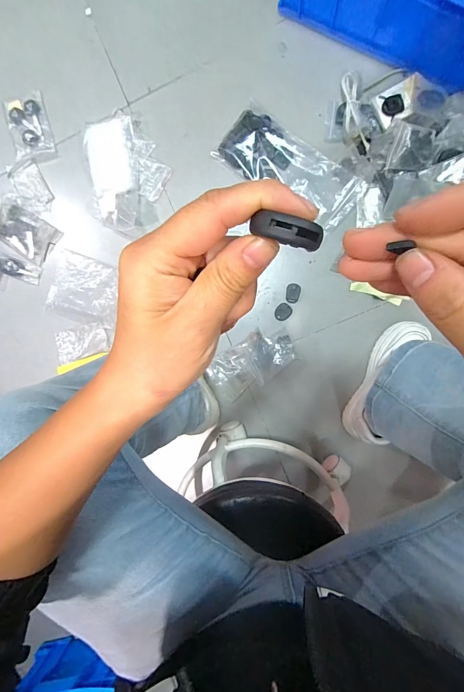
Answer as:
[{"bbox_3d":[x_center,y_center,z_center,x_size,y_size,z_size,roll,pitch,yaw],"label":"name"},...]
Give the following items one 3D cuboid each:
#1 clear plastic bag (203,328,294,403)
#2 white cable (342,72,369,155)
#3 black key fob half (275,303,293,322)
[{"bbox_3d":[0.041,0.032,0.631,0.185,0.043,0.099,-33,90,4],"label":"clear plastic bag"},{"bbox_3d":[0.233,-0.449,0.582,0.034,0.019,0.160,-10,92,4],"label":"white cable"},{"bbox_3d":[0.108,-0.071,0.640,0.032,0.004,0.037,43,94,1],"label":"black key fob half"}]

